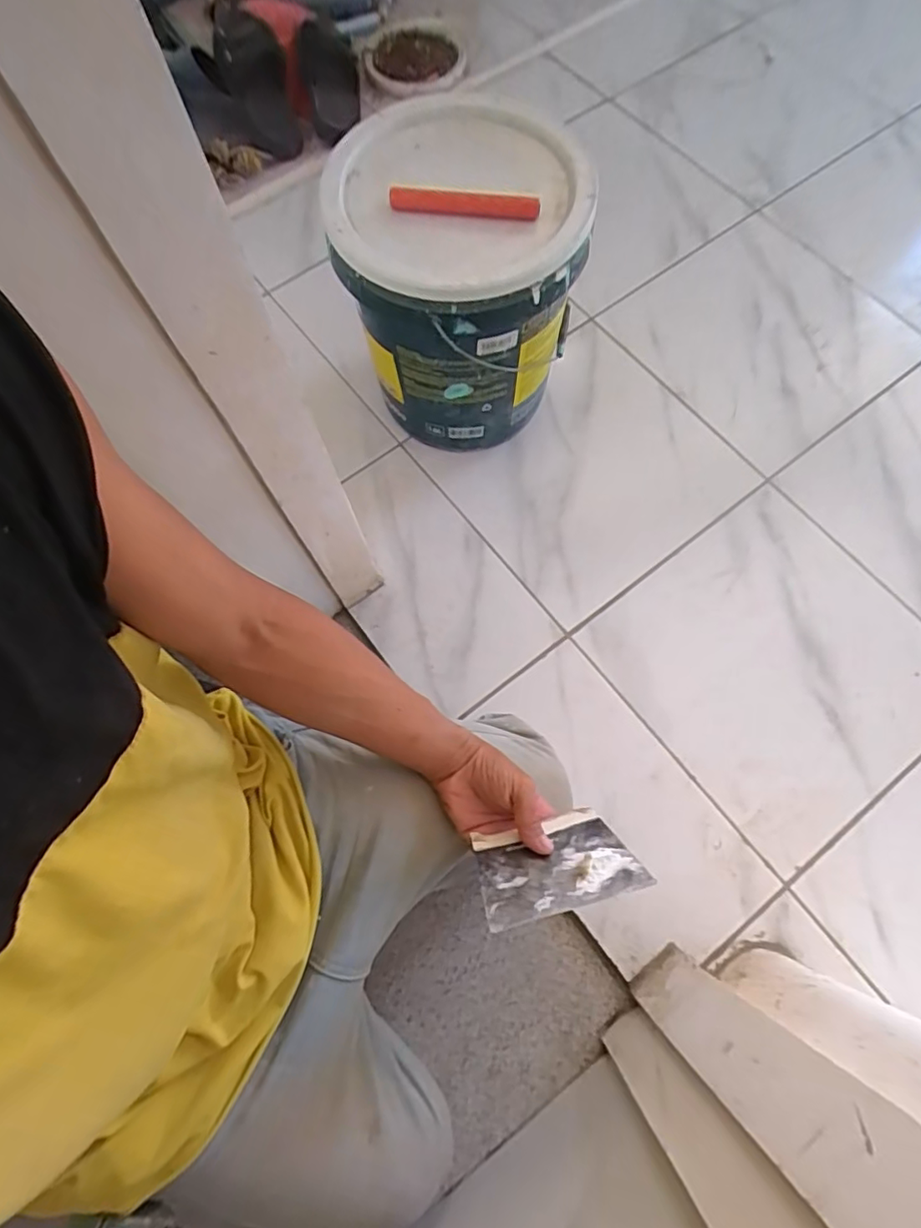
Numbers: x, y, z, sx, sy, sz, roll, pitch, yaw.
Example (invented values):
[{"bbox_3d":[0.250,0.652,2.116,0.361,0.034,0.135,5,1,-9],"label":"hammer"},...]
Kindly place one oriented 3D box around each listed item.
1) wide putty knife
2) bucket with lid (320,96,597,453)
[{"bbox_3d":[0.082,0.219,0.517,0.137,0.009,0.094,-11,27,-11],"label":"wide putty knife"},{"bbox_3d":[0.003,-0.412,0.795,0.282,0.337,0.287,-1,71,2],"label":"bucket with lid"}]

